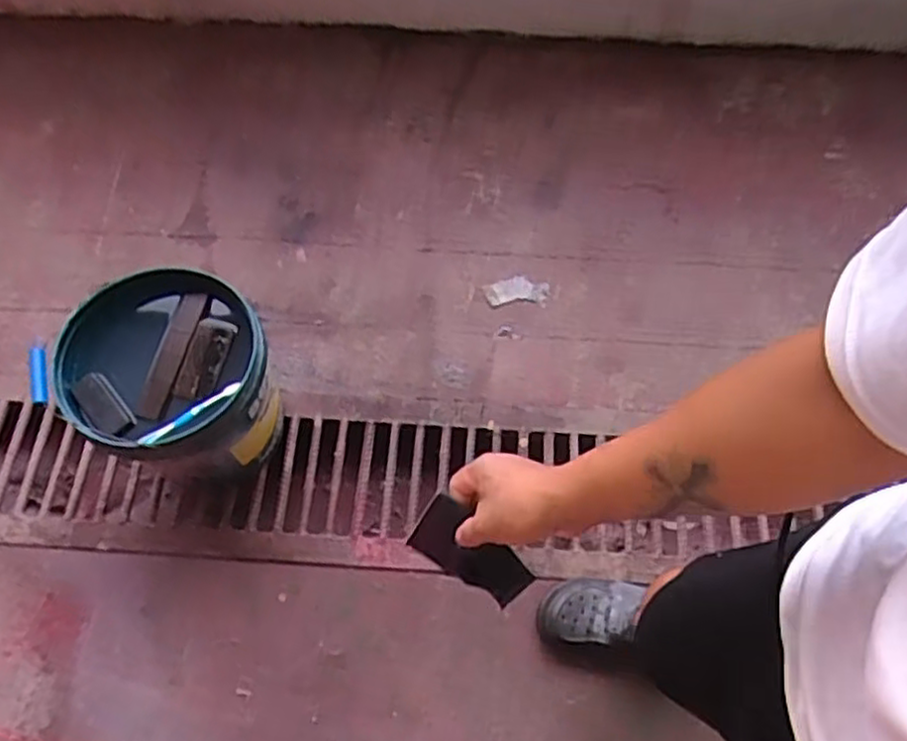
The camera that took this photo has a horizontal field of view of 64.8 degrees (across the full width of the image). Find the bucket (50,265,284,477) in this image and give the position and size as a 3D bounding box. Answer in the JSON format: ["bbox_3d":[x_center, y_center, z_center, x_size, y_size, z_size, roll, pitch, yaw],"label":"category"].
[{"bbox_3d":[-0.453,0.015,1.206,0.299,0.292,0.322,0,68,-1],"label":"bucket"}]

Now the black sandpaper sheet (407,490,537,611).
[{"bbox_3d":[0.016,0.169,0.661,0.113,0.014,0.061,38,113,0],"label":"black sandpaper sheet"}]

